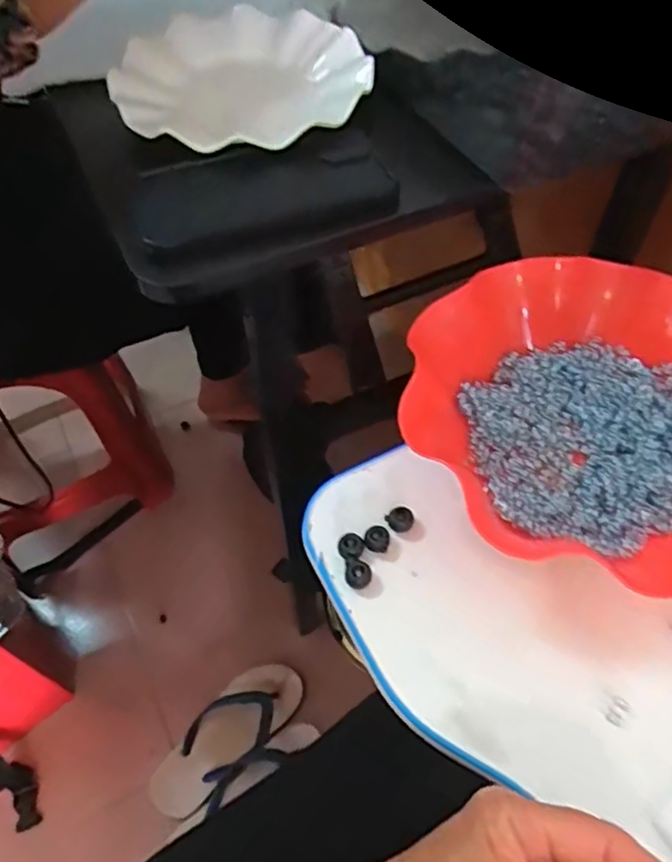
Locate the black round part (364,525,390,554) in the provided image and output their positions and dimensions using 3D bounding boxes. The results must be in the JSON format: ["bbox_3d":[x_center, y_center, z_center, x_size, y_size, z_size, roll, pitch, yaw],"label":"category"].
[{"bbox_3d":[0.025,0.065,0.386,0.014,0.008,0.016,14,57,9],"label":"black round part"}]

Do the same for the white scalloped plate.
[{"bbox_3d":[-0.065,-0.255,0.472,0.184,0.023,0.184,0,56,0],"label":"white scalloped plate"}]

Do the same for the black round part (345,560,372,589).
[{"bbox_3d":[0.013,0.083,0.374,0.015,0.011,0.015,0,56,0],"label":"black round part"}]

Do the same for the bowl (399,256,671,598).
[{"bbox_3d":[0.154,-0.011,0.399,0.219,0.061,0.208,0,56,0],"label":"bowl"}]

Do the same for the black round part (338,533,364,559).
[{"bbox_3d":[0.009,0.069,0.383,0.015,0.009,0.017,24,59,16],"label":"black round part"}]

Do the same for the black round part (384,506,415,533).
[{"bbox_3d":[0.040,0.054,0.392,0.015,0.009,0.014,0,56,0],"label":"black round part"}]

